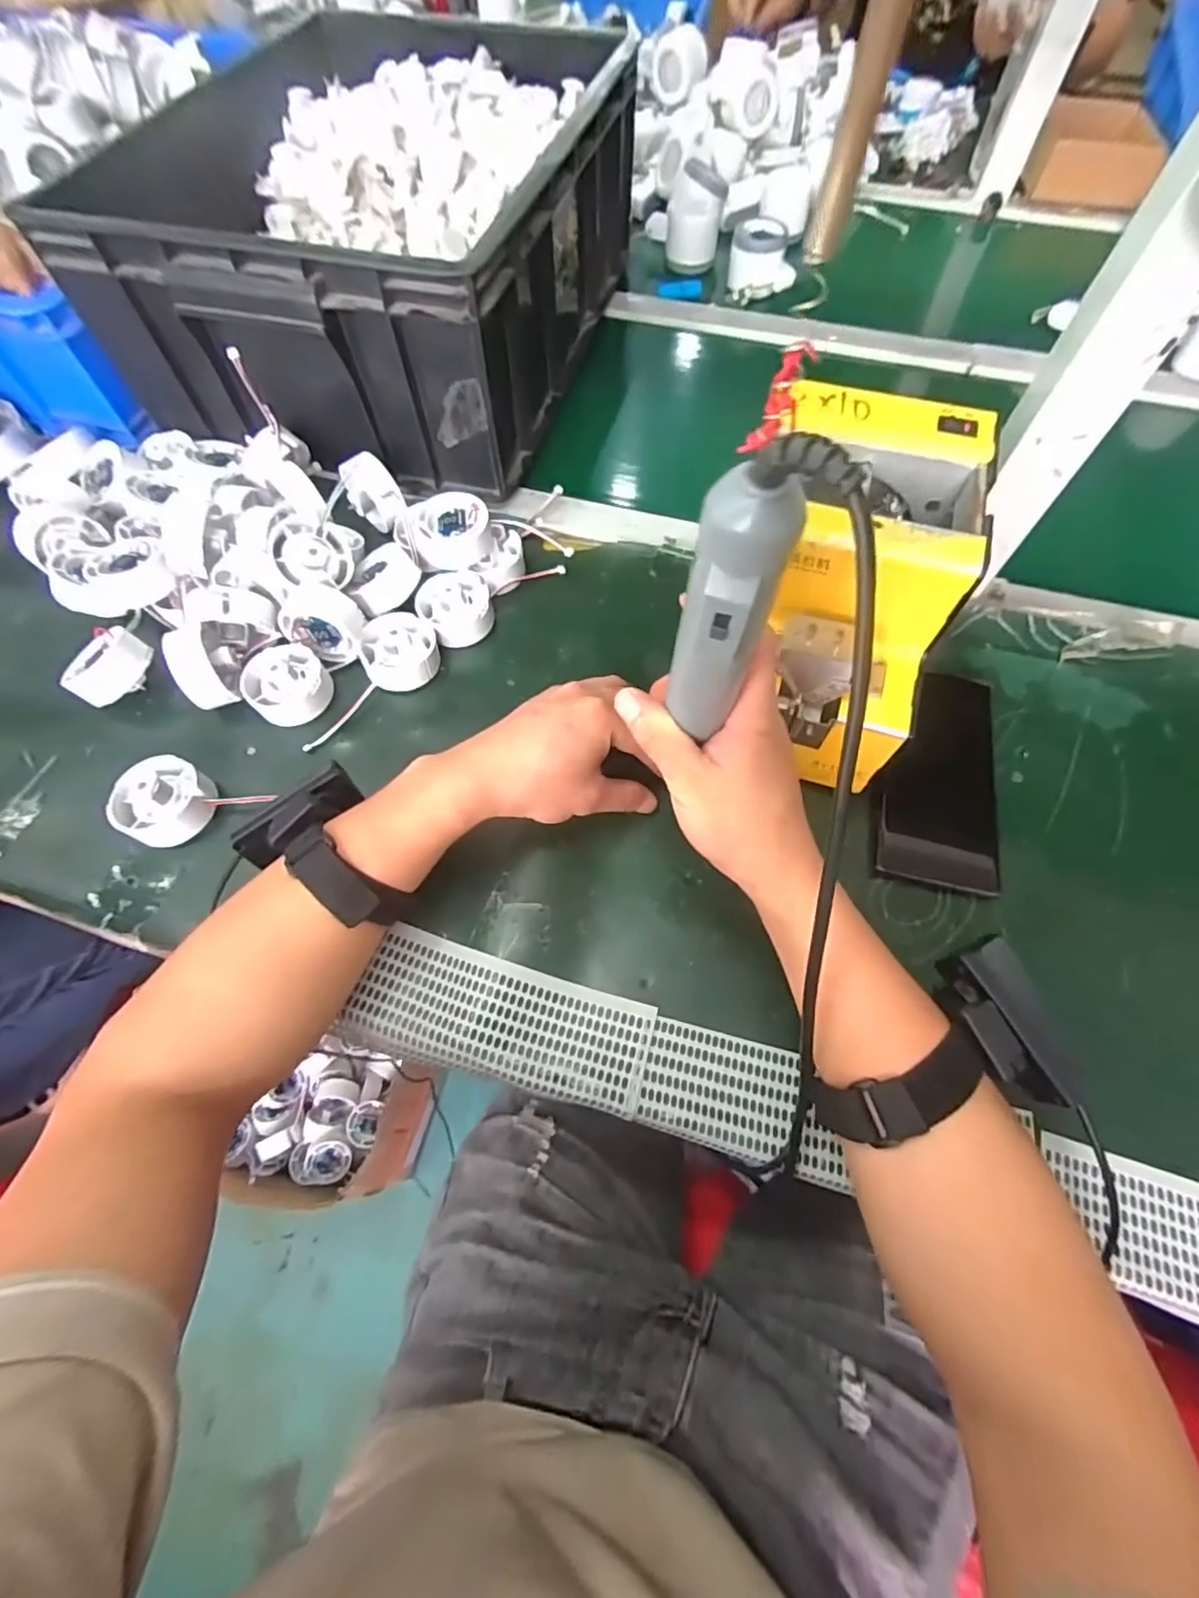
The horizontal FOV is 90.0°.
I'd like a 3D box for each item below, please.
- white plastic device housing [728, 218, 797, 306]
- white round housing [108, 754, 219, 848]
[{"bbox_3d":[0.182,-0.597,0.668,0.070,0.044,0.063,2,65,2],"label":"white plastic device housing"},{"bbox_3d":[-0.280,0.002,0.388,0.054,0.031,0.053,0,65,1],"label":"white round housing"}]

